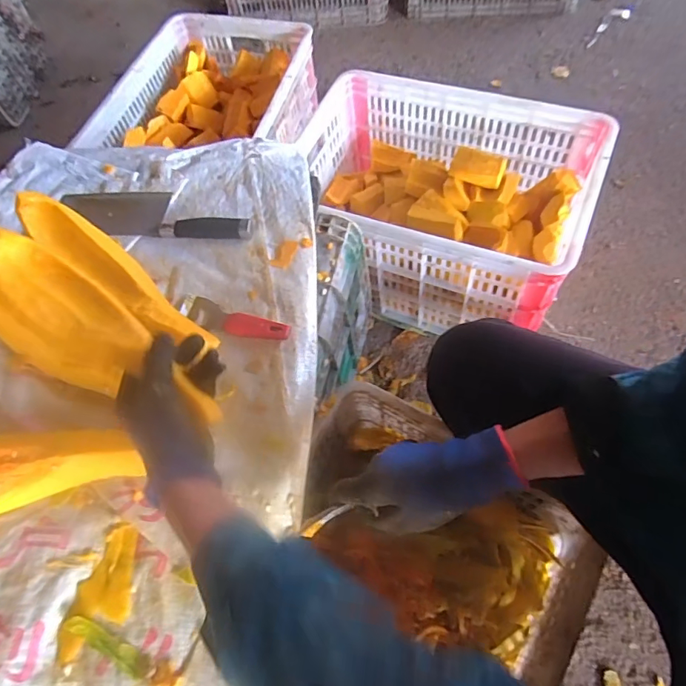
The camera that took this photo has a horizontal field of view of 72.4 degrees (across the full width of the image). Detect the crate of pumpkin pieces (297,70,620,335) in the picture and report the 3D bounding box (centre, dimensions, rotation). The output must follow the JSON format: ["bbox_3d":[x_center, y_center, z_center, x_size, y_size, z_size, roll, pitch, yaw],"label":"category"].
[{"bbox_3d":[0.170,-0.268,0.933,0.527,0.298,0.375,18,66,16],"label":"crate of pumpkin pieces"}]

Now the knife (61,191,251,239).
[{"bbox_3d":[-0.280,-0.195,0.699,0.295,0.017,0.092,2,62,5],"label":"knife"}]

